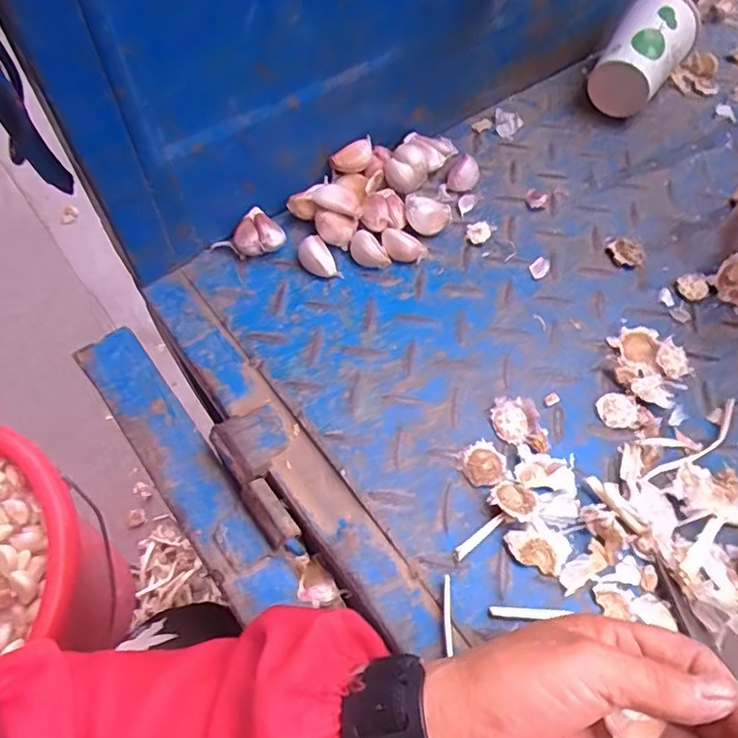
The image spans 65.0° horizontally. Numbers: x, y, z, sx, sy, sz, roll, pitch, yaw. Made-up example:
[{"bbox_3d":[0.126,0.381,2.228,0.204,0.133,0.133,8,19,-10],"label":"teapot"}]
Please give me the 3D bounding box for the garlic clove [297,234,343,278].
[{"bbox_3d":[-0.036,-0.078,0.407,0.021,0.019,0.032,-27,63,-12],"label":"garlic clove"}]

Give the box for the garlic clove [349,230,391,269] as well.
[{"bbox_3d":[0.000,-0.084,0.415,0.022,0.019,0.027,-32,64,-14],"label":"garlic clove"}]

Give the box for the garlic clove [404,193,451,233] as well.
[{"bbox_3d":[0.043,-0.112,0.424,0.033,0.025,0.017,2,61,4],"label":"garlic clove"}]

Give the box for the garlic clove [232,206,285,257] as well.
[{"bbox_3d":[-0.079,-0.097,0.415,0.035,0.024,0.030,-10,61,-3],"label":"garlic clove"}]

